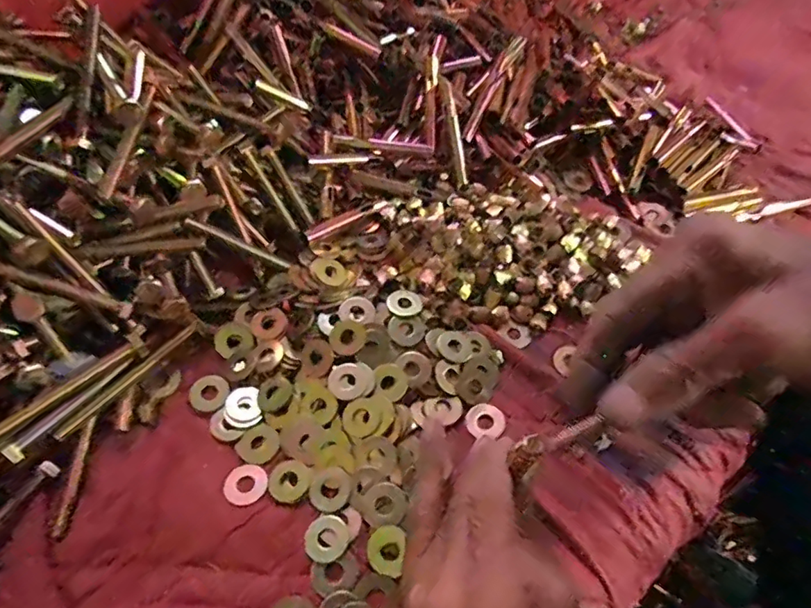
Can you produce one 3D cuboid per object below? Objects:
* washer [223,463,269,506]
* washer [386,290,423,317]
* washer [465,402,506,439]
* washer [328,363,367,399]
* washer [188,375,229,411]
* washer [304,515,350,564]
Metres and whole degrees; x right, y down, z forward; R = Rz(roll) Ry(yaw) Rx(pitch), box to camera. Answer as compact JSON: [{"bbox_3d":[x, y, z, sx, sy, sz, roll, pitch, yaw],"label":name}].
[{"bbox_3d":[-0.094,0.105,0.313,0.025,0.004,0.024,1,54,-1],"label":"washer"},{"bbox_3d":[-0.001,0.000,0.374,0.024,0.004,0.024,1,54,-1],"label":"washer"},{"bbox_3d":[0.051,0.074,0.344,0.024,0.004,0.022,1,54,-1],"label":"washer"},{"bbox_3d":[-0.037,0.049,0.342,0.025,0.004,0.023,1,54,-1],"label":"washer"},{"bbox_3d":[-0.127,0.057,0.346,0.025,0.004,0.024,36,60,21],"label":"washer"},{"bbox_3d":[-0.044,0.129,0.295,0.023,0.004,0.024,1,54,-1],"label":"washer"}]

